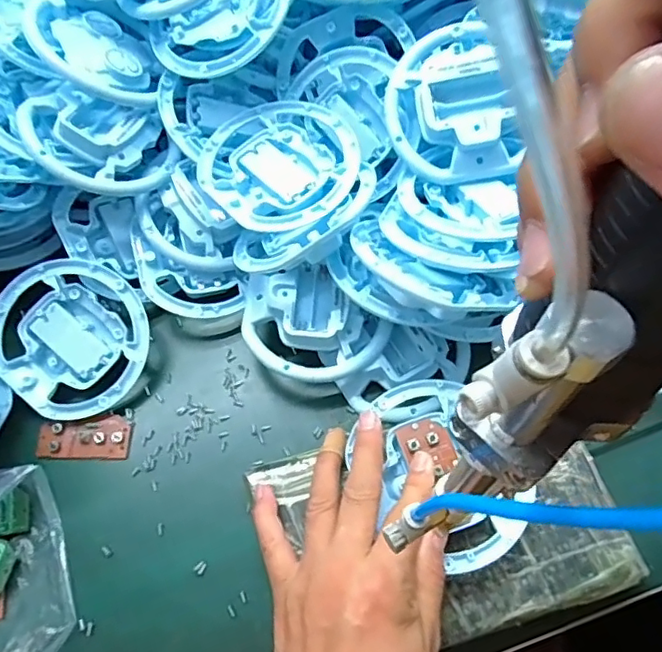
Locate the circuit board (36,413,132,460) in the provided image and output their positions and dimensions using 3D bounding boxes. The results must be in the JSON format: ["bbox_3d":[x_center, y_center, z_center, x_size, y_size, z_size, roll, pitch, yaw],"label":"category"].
[{"bbox_3d":[-0.165,0.074,0.385,0.060,0.004,0.029,-1,66,2],"label":"circuit board"}]

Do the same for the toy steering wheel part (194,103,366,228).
[{"bbox_3d":[-0.033,-0.108,0.386,0.096,0.020,0.100,-1,66,2],"label":"toy steering wheel part"}]

